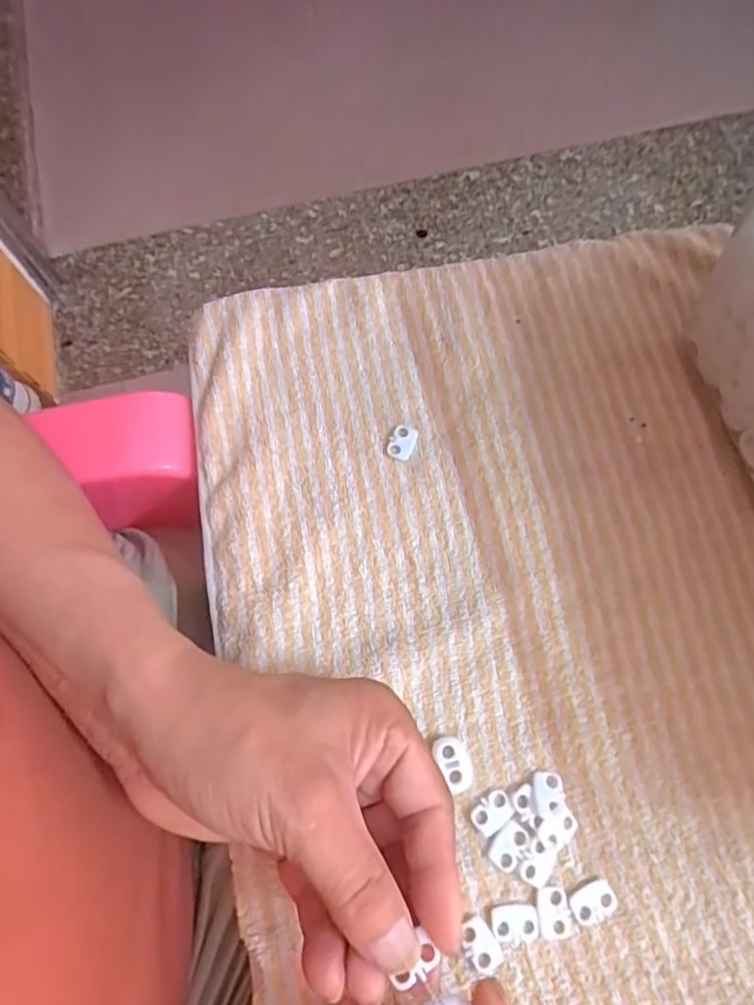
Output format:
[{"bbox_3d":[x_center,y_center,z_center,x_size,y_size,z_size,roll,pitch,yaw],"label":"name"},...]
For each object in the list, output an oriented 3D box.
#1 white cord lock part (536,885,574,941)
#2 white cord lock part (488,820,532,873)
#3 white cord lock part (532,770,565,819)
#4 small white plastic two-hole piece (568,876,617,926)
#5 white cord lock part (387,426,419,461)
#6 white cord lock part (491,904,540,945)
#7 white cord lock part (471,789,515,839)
[{"bbox_3d":[0.072,0.166,0.248,0.013,0.004,0.019,-13,72,-4],"label":"white cord lock part"},{"bbox_3d":[0.055,0.143,0.255,0.013,0.004,0.019,36,75,11],"label":"white cord lock part"},{"bbox_3d":[0.073,0.124,0.262,0.013,0.005,0.017,-5,72,-1],"label":"white cord lock part"},{"bbox_3d":[0.088,0.162,0.250,0.019,0.004,0.014,-22,73,-7],"label":"small white plastic two-hole piece"},{"bbox_3d":[0.013,-0.031,0.314,0.013,0.004,0.018,16,72,6],"label":"white cord lock part"},{"bbox_3d":[0.056,0.170,0.246,0.018,0.004,0.013,-6,72,-1],"label":"white cord lock part"},{"bbox_3d":[0.049,0.131,0.259,0.018,0.004,0.013,-41,76,-12],"label":"white cord lock part"}]

